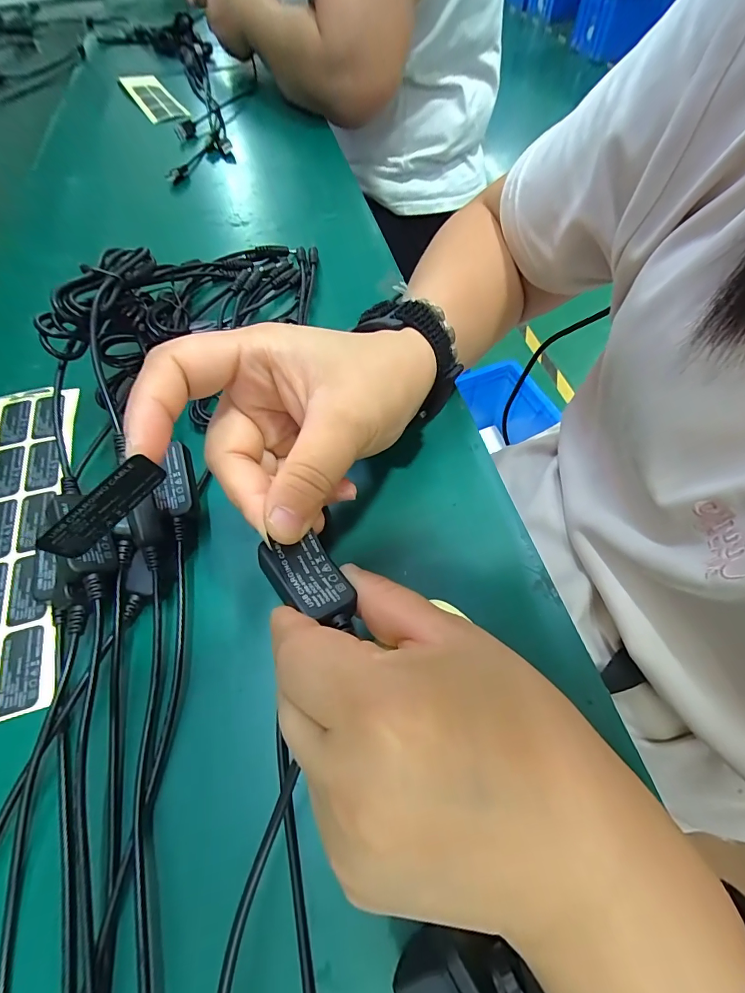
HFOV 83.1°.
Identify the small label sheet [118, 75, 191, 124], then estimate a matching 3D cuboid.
[{"bbox_3d":[-0.326,-0.591,0.614,0.054,0.007,0.212,-28,62,-16],"label":"small label sheet"}]

